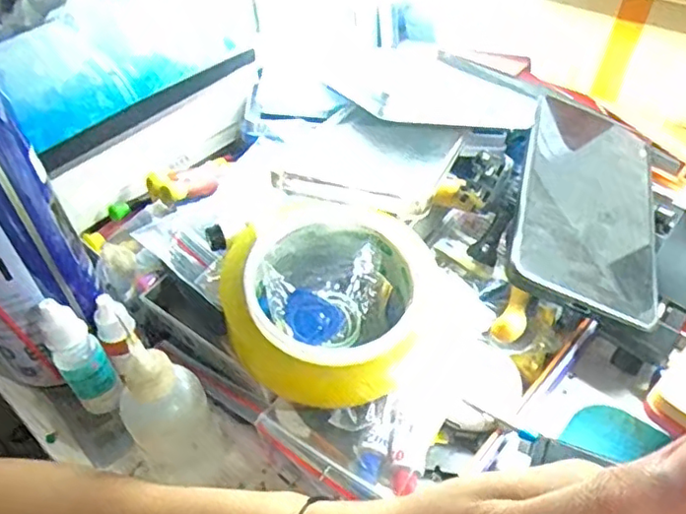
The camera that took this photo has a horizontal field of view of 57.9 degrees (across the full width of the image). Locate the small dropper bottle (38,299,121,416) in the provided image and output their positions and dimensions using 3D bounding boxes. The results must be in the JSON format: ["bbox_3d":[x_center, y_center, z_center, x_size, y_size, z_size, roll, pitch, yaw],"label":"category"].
[{"bbox_3d":[-0.135,0.054,0.321,0.016,0.081,0.022,33,56,33],"label":"small dropper bottle"}]

